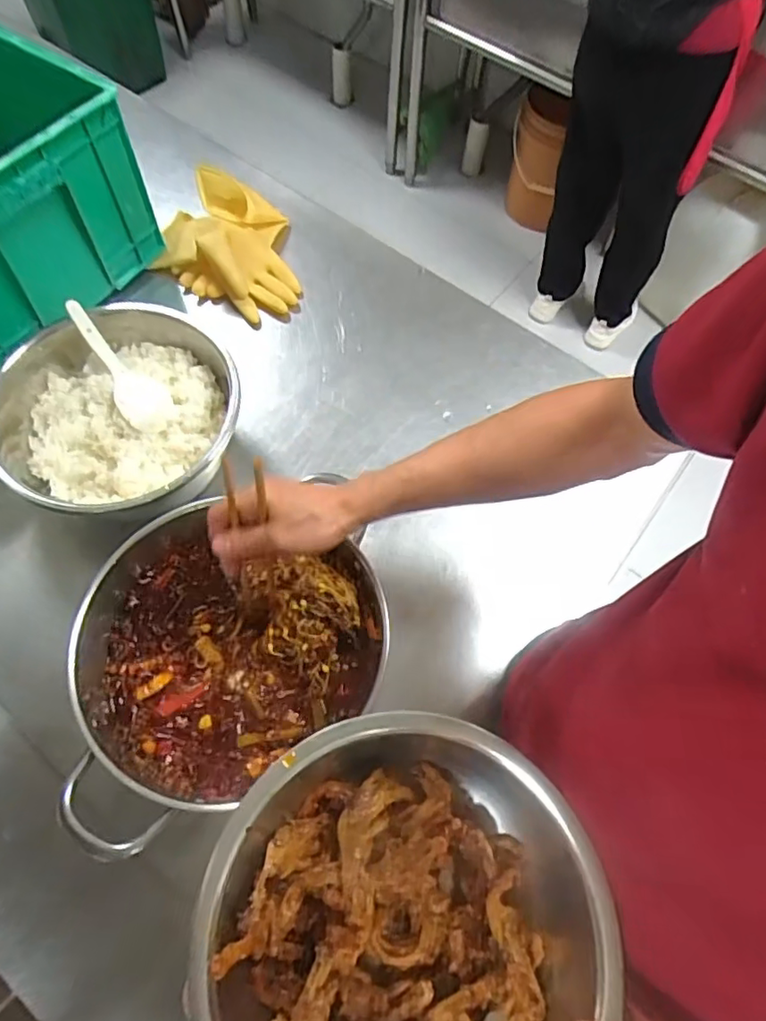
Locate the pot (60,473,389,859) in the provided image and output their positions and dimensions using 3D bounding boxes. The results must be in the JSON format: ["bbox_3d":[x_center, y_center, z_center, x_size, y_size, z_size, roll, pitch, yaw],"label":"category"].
[{"bbox_3d":[-0.149,0.137,0.583,0.298,0.119,0.284,-15,64,-5],"label":"pot"}]

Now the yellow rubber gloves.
[{"bbox_3d":[-0.236,-0.390,0.851,0.198,0.090,0.244,-11,63,-3],"label":"yellow rubber gloves"}]

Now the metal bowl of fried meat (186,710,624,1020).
[{"bbox_3d":[0.016,0.275,0.383,0.248,0.071,0.249,-1,63,2],"label":"metal bowl of fried meat"}]

